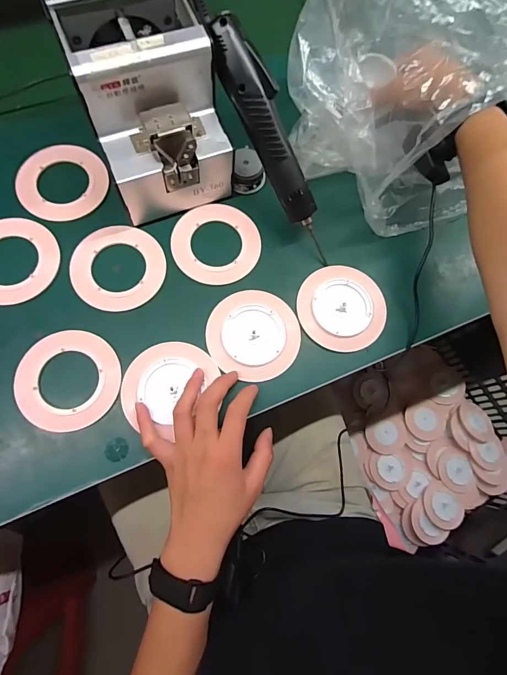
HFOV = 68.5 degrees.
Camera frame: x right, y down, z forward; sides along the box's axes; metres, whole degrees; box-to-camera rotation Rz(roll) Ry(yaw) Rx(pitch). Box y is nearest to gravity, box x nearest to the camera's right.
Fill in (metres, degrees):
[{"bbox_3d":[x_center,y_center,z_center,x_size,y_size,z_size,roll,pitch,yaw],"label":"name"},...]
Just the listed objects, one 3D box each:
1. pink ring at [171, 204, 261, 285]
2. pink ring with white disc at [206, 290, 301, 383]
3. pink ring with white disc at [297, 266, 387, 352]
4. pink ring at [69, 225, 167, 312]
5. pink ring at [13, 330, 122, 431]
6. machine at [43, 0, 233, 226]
[{"bbox_3d":[-0.044,-0.111,0.437,0.102,0.004,0.101,1,74,-4],"label":"pink ring"},{"bbox_3d":[0.000,-0.004,0.407,0.098,0.006,0.097,1,74,-2],"label":"pink ring with white disc"},{"bbox_3d":[0.101,-0.034,0.426,0.098,0.007,0.097,1,74,-4],"label":"pink ring with white disc"},{"bbox_3d":[-0.152,-0.080,0.419,0.101,0.007,0.102,1,74,-4],"label":"pink ring"},{"bbox_3d":[-0.190,0.042,0.383,0.105,0.006,0.099,1,74,-4],"label":"pink ring"},{"bbox_3d":[-0.105,-0.240,0.390,0.122,0.155,0.172,-19,76,-9],"label":"machine"}]

